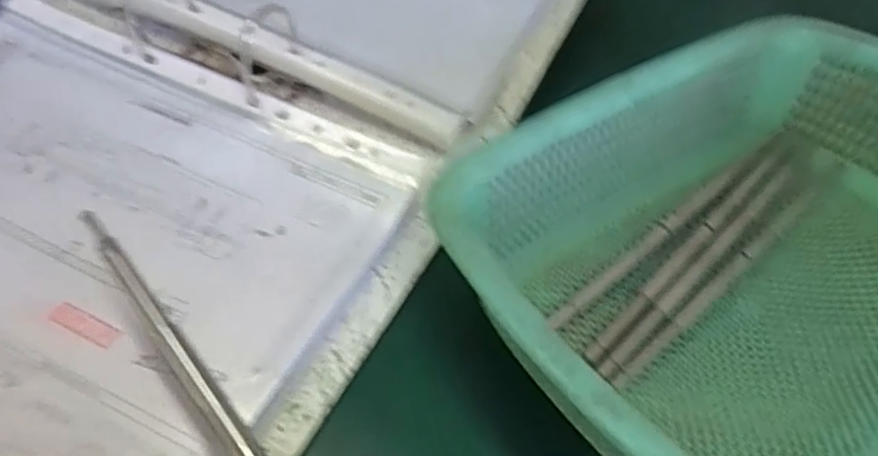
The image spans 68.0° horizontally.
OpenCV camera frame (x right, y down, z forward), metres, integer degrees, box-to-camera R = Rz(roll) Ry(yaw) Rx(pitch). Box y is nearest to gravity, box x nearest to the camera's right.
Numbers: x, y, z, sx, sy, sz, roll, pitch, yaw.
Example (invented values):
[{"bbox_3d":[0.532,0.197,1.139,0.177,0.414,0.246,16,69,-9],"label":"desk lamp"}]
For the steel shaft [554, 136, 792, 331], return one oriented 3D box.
[{"bbox_3d":[0.131,-0.005,0.356,0.206,0.006,0.011,-32,60,-26],"label":"steel shaft"}]

